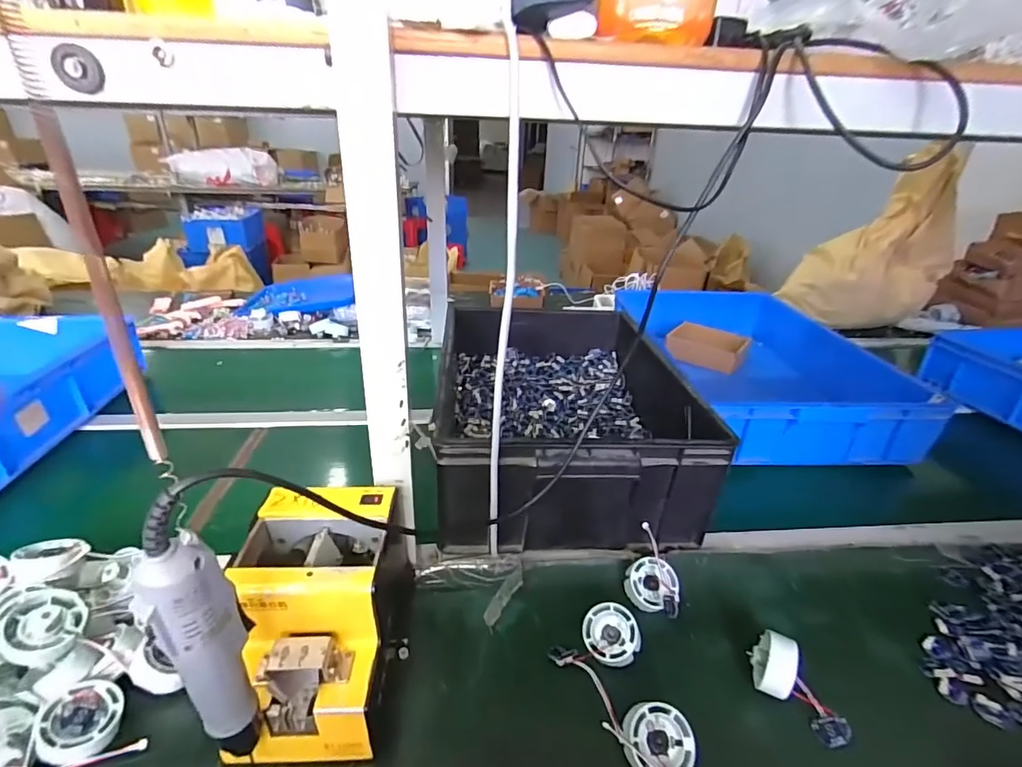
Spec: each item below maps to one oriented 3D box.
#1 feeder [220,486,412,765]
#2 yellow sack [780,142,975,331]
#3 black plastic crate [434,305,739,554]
[{"bbox_3d":[-0.173,0.211,0.442,0.125,0.151,0.185,-1,29,-7],"label":"feeder"},{"bbox_3d":[1.009,-0.379,1.344,0.366,0.457,0.217,22,34,31],"label":"yellow sack"},{"bbox_3d":[0.070,0.034,0.763,0.332,0.180,0.481,0,28,-4],"label":"black plastic crate"}]

